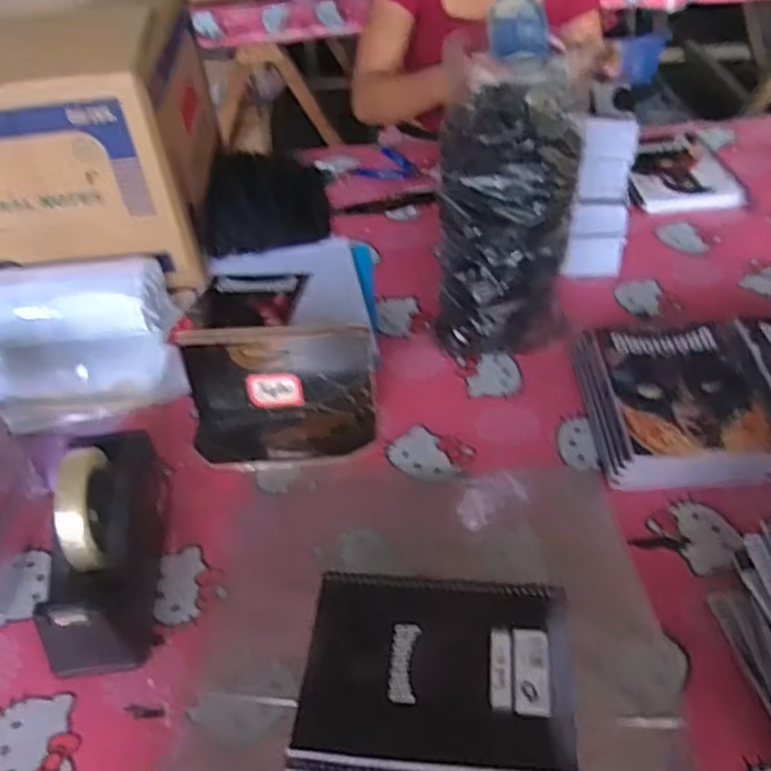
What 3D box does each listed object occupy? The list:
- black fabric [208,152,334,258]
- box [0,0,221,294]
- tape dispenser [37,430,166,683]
[{"bbox_3d":[-0.174,-0.281,1.144,0.170,0.059,0.232,-6,42,-2],"label":"black fabric"},{"bbox_3d":[-0.440,-0.349,1.040,0.349,0.256,0.364,-6,42,-1],"label":"box"},{"bbox_3d":[-0.246,0.135,0.655,0.082,0.130,0.214,-4,42,1],"label":"tape dispenser"}]

